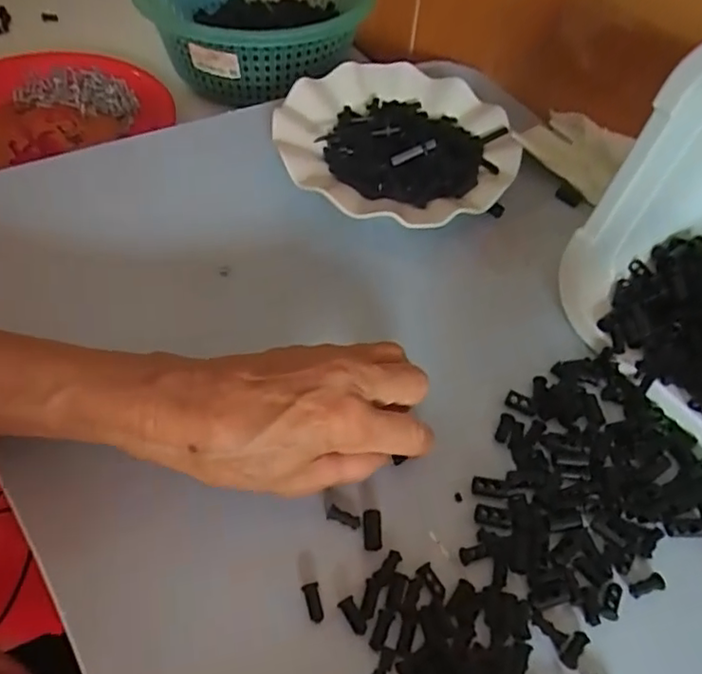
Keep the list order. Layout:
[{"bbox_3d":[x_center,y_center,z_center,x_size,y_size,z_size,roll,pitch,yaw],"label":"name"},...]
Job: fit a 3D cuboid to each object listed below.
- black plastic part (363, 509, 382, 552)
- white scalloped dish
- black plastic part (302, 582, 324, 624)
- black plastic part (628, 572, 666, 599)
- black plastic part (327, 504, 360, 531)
[{"bbox_3d":[0.011,0.095,0.300,0.009,0.004,0.019,0,65,-4],"label":"black plastic part"},{"bbox_3d":[0.035,-0.150,0.463,0.181,0.030,0.168,2,52,-3],"label":"white scalloped dish"},{"bbox_3d":[-0.017,0.120,0.277,0.007,0.004,0.017,-13,54,-14],"label":"black plastic part"},{"bbox_3d":[0.141,0.118,0.292,0.018,0.004,0.008,-12,54,-13],"label":"black plastic part"},{"bbox_3d":[-0.003,0.089,0.302,0.017,0.004,0.007,22,54,12],"label":"black plastic part"}]

